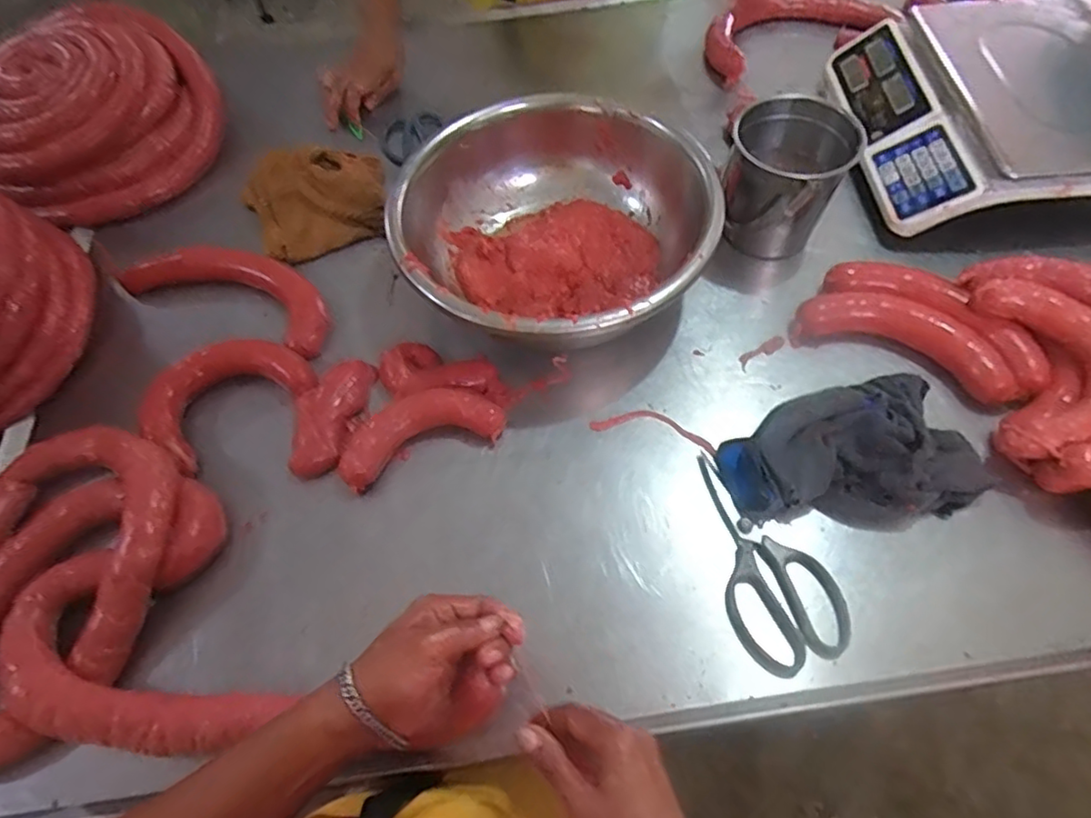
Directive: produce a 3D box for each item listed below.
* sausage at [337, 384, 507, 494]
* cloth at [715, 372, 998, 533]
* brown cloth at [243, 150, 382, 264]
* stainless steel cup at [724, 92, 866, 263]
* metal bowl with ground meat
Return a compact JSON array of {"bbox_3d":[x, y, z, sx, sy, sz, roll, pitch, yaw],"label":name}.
[{"bbox_3d":[-0.132,0.020,0.639,0.169,0.032,0.074,-21,63,-7],"label":"sausage"},{"bbox_3d":[0.292,0.046,0.584,0.226,0.052,0.143,-19,63,-6],"label":"cloth"},{"bbox_3d":[-0.310,-0.303,0.822,0.163,0.071,0.193,-25,64,-9],"label":"brown cloth"},{"bbox_3d":[0.268,-0.261,0.710,0.124,0.145,0.109,35,70,19],"label":"stainless steel cup"},{"bbox_3d":[0.010,-0.197,0.703,0.334,0.130,0.320,-2,62,3],"label":"metal bowl with ground meat"}]

